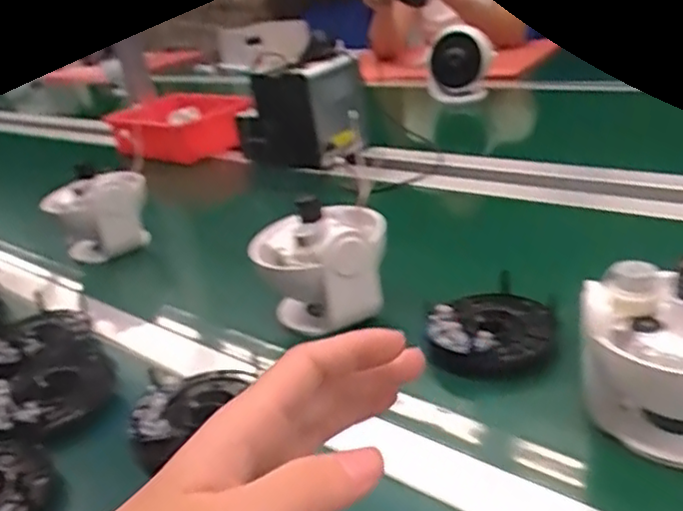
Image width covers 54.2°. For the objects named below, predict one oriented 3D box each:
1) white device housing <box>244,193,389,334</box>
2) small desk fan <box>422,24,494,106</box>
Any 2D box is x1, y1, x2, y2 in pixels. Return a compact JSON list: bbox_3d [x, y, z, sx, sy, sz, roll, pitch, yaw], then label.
[{"bbox_3d":[-0.018,0.007,0.585,0.112,0.086,0.097,-10,26,-2],"label":"white device housing"},{"bbox_3d":[0.225,-0.366,1.290,0.133,0.155,0.096,-2,25,12],"label":"small desk fan"}]

